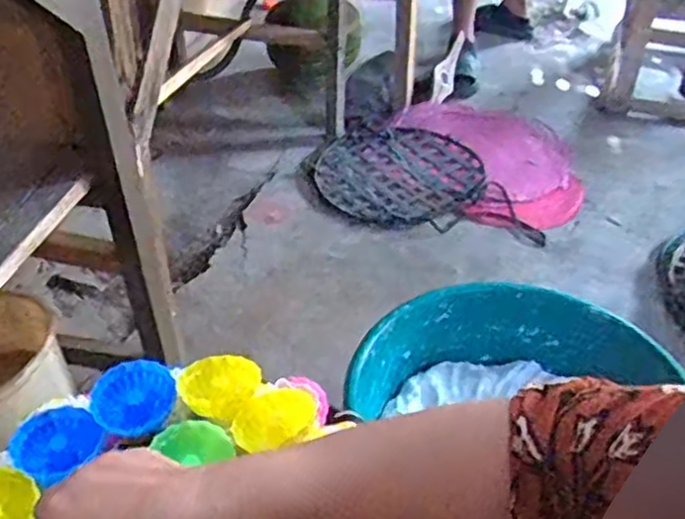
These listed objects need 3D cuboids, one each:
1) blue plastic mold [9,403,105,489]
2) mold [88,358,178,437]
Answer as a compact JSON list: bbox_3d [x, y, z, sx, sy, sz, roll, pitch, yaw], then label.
[{"bbox_3d":[-0.211,0.137,0.528,0.050,0.025,0.057,37,49,12],"label":"blue plastic mold"},{"bbox_3d":[-0.158,0.107,0.549,0.058,0.022,0.058,5,59,-8],"label":"mold"}]

